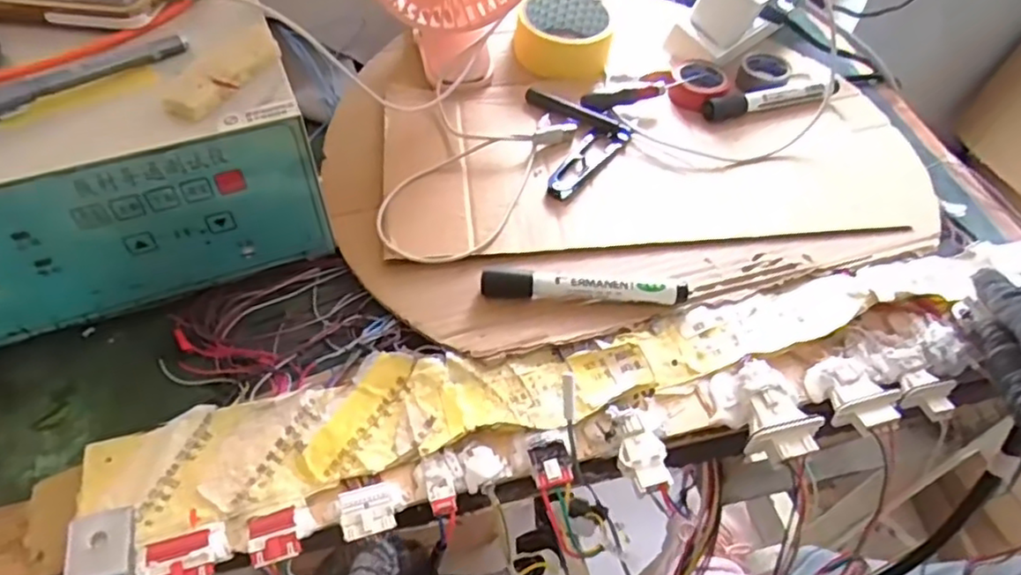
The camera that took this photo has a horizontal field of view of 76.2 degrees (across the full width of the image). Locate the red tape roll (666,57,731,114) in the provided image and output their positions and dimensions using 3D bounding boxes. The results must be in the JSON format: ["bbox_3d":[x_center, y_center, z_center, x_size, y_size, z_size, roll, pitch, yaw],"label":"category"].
[{"bbox_3d":[0.165,-0.177,0.569,0.048,0.022,0.053,25,55,17],"label":"red tape roll"}]

